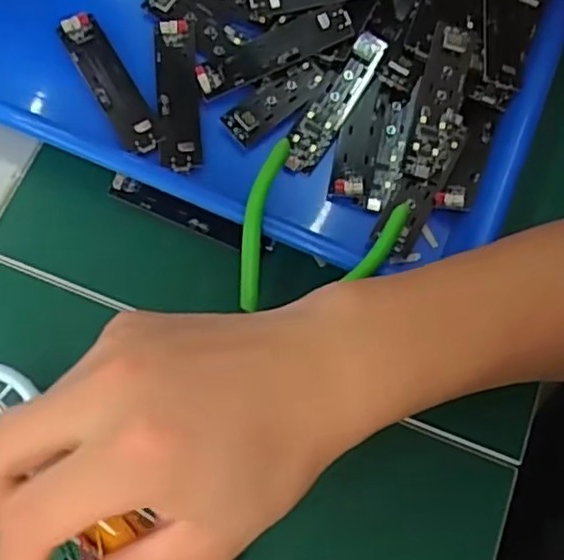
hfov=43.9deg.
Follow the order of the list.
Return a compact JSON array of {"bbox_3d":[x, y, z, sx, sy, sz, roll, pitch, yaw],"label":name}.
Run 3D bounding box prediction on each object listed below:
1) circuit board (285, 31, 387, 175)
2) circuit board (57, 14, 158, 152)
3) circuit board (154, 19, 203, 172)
[{"bbox_3d":[0.029,-0.100,0.393,0.020,0.005,0.088,32,86,9],"label":"circuit board"},{"bbox_3d":[-0.096,-0.111,0.395,0.023,0.014,0.091,-29,74,-11],"label":"circuit board"},{"bbox_3d":[-0.058,-0.106,0.393,0.024,0.006,0.092,-4,71,-3],"label":"circuit board"}]

